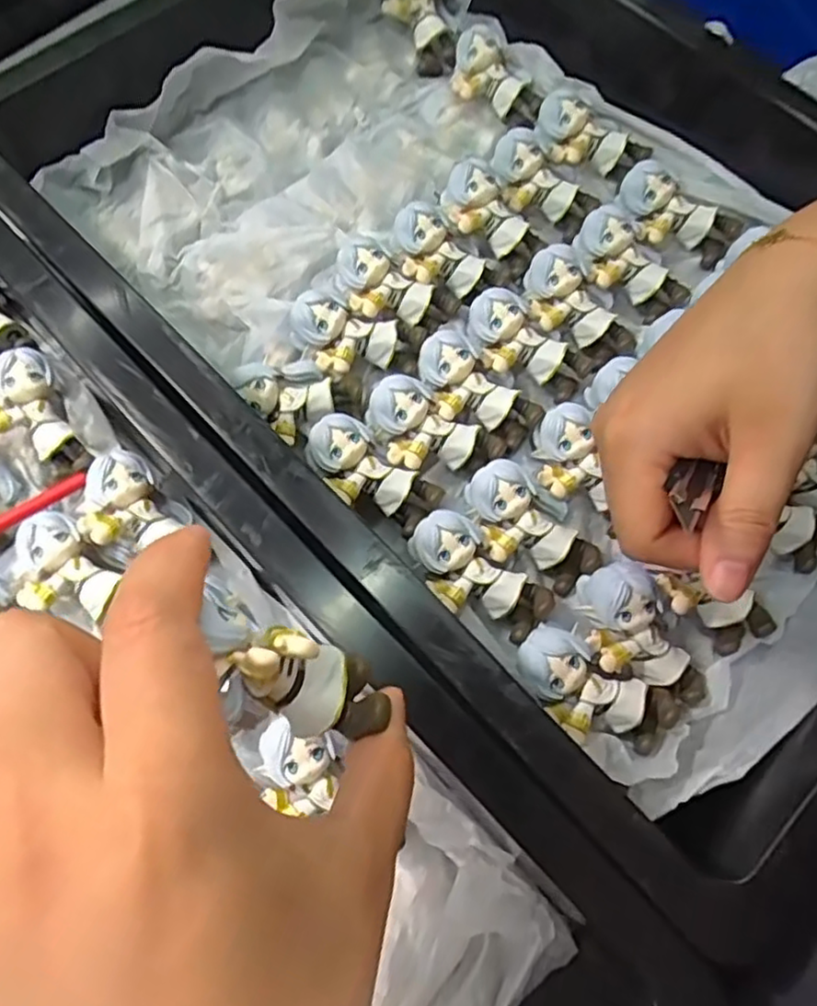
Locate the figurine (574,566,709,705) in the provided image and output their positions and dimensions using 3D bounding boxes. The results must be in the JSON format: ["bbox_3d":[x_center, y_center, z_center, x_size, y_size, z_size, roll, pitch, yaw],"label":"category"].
[{"bbox_3d":[0.092,0.057,0.269,0.032,0.024,0.063,-39,93,-12],"label":"figurine"}]

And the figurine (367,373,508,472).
[{"bbox_3d":[0.011,-0.031,0.297,0.060,0.021,0.036,25,72,-11],"label":"figurine"}]

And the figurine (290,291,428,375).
[{"bbox_3d":[-0.025,-0.075,0.316,0.060,0.026,0.033,11,70,-15],"label":"figurine"}]

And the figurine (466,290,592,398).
[{"bbox_3d":[0.055,-0.072,0.315,0.063,0.021,0.033,35,74,-2],"label":"figurine"}]

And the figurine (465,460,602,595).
[{"bbox_3d":[0.052,0.010,0.289,0.061,0.022,0.038,41,76,-4],"label":"figurine"}]

